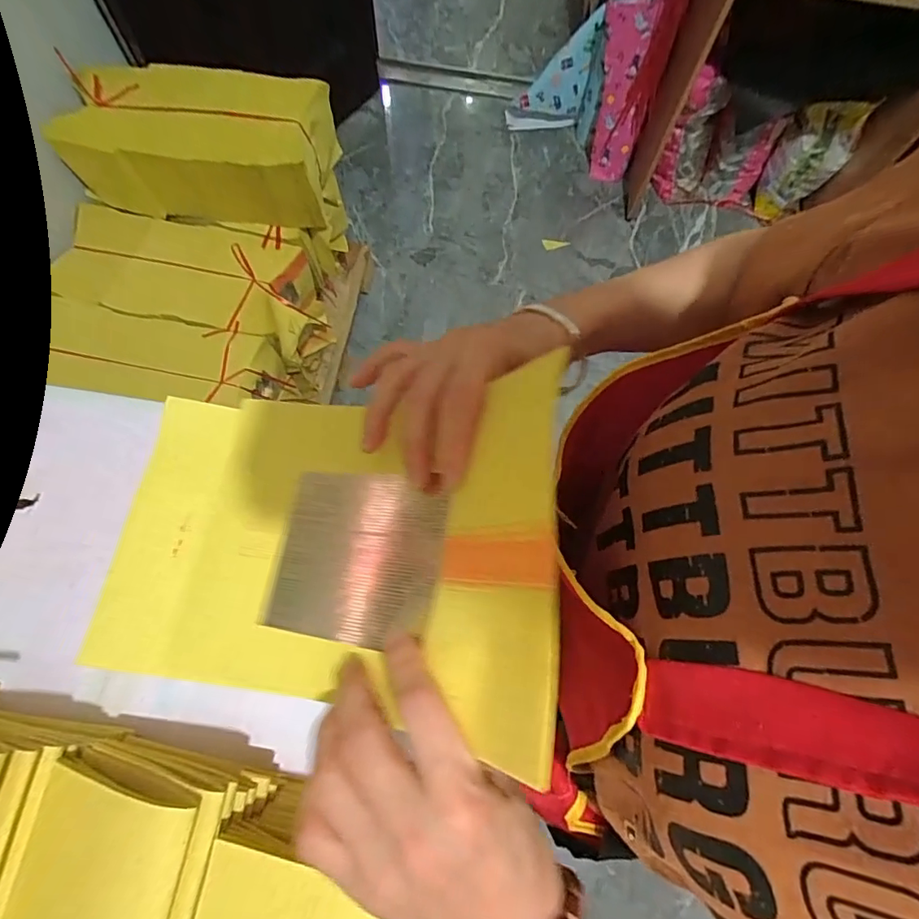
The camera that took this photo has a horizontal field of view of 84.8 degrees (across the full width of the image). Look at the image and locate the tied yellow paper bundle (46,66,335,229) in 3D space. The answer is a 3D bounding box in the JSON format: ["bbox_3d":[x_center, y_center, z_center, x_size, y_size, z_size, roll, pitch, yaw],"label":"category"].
[{"bbox_3d":[-0.520,-0.628,1.015,0.502,0.174,0.218,4,72,-1],"label":"tied yellow paper bundle"}]

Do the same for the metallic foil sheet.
[{"bbox_3d":[-0.053,0.049,0.263,0.100,0.008,0.086,-1,71,30],"label":"metallic foil sheet"}]

